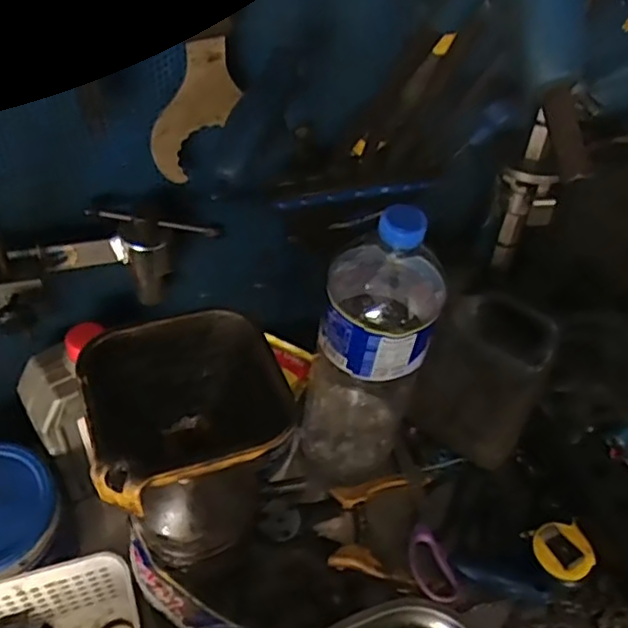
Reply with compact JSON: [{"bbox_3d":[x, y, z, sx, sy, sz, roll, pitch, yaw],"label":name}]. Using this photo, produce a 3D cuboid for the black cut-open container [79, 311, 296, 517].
[{"bbox_3d":[-0.064,0.051,0.333,0.092,0.064,0.093,-14,52,-18],"label":"black cut-open container"}]

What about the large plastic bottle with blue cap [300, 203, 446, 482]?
[{"bbox_3d":[0.045,0.038,0.540,0.083,0.308,0.082,17,49,8],"label":"large plastic bottle with blue cap"}]

